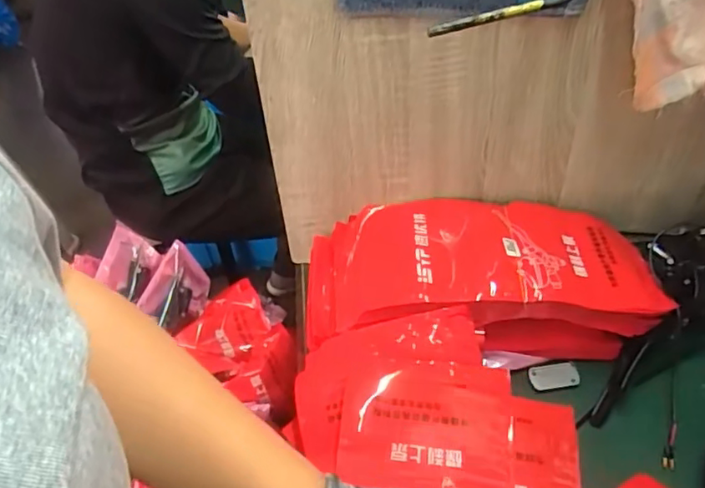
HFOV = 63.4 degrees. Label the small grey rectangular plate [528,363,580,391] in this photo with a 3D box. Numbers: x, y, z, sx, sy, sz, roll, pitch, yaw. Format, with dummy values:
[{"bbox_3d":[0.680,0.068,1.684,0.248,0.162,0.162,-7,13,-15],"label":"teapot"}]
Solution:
[{"bbox_3d":[0.221,0.147,0.627,0.053,0.004,0.028,-10,55,-5],"label":"small grey rectangular plate"}]

